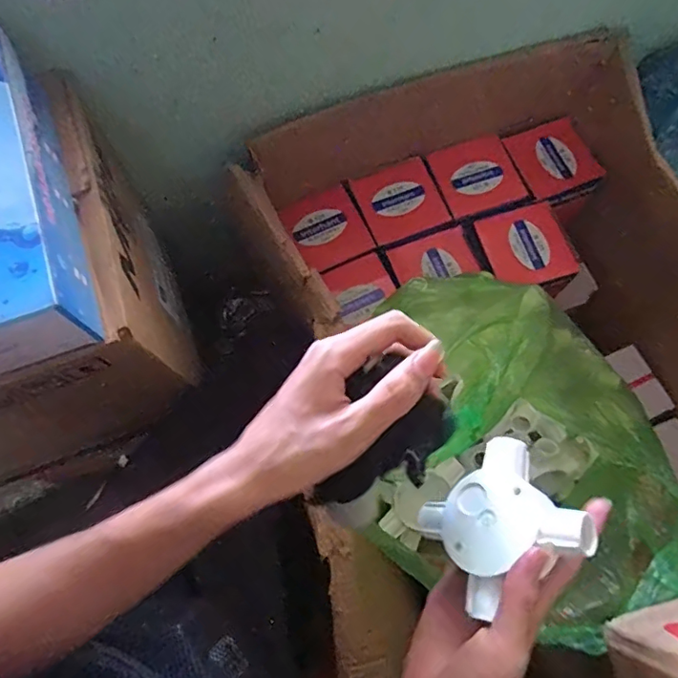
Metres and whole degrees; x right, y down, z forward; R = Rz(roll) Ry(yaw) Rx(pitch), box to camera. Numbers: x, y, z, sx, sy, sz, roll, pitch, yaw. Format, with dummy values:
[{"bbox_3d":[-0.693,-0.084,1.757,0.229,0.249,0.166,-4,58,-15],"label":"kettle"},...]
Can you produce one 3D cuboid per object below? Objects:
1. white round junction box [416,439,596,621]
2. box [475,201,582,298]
[{"bbox_3d":[0.105,0.118,0.341,0.083,0.035,0.083,-47,34,7],"label":"white round junction box"},{"bbox_3d":[0.277,-0.121,0.812,0.119,0.070,0.133,-16,72,-4],"label":"box"}]

